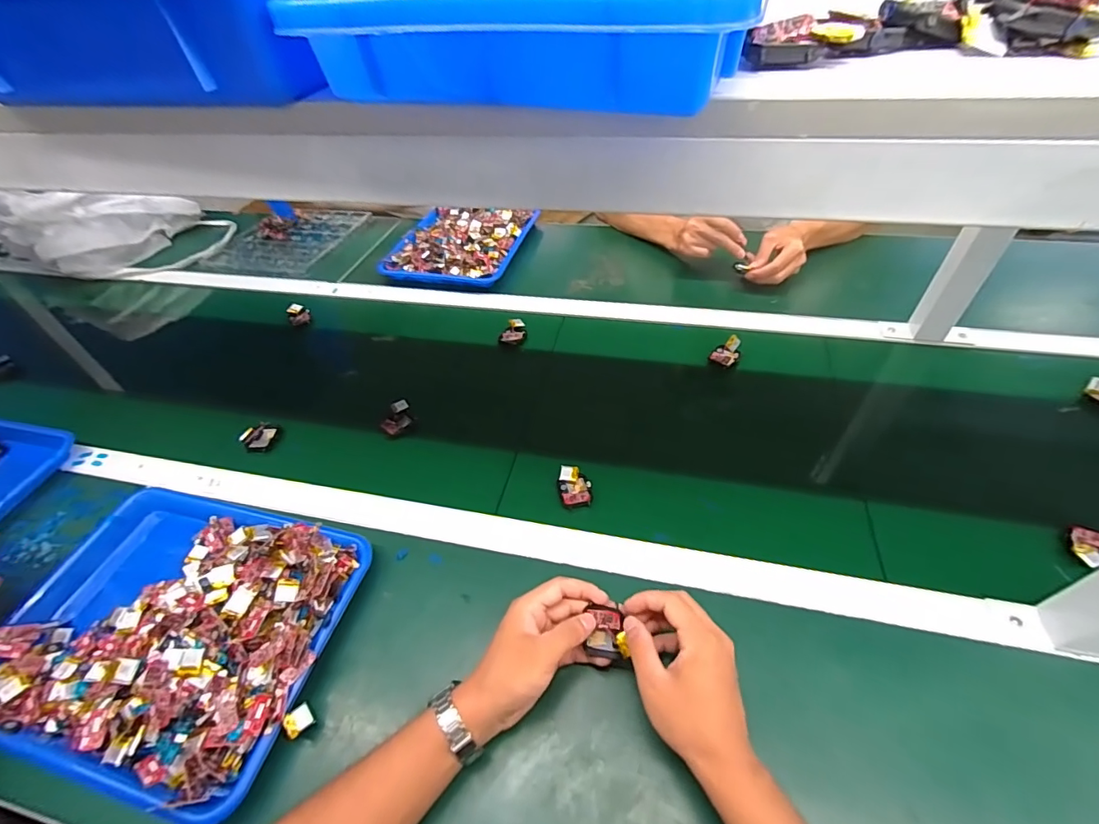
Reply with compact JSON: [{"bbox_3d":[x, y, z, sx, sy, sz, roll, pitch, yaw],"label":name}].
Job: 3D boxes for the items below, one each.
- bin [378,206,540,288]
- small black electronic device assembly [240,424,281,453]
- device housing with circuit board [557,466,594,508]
[{"bbox_3d":[-0.178,-0.346,0.973,0.239,0.040,0.272,10,49,13],"label":"bin"},{"bbox_3d":[-0.403,0.035,0.667,0.040,0.019,0.038,2,48,6],"label":"small black electronic device assembly"},{"bbox_3d":[0.030,0.090,0.576,0.038,0.016,0.051,-5,48,0],"label":"device housing with circuit board"}]

